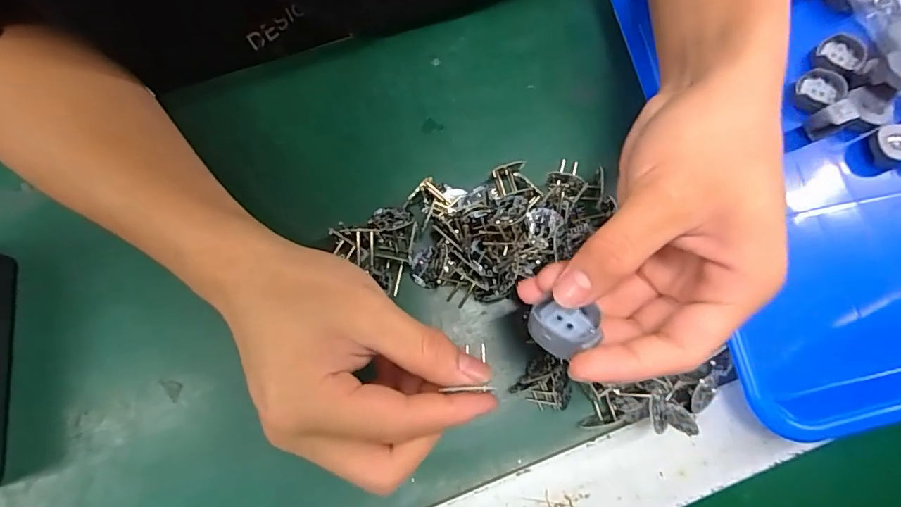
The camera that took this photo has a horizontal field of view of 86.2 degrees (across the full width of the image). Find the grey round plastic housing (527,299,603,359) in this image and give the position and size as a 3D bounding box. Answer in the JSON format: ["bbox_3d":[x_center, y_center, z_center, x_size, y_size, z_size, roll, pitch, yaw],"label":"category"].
[{"bbox_3d":[0.046,0.029,0.196,0.029,0.012,0.023,-28,78,-8],"label":"grey round plastic housing"}]

